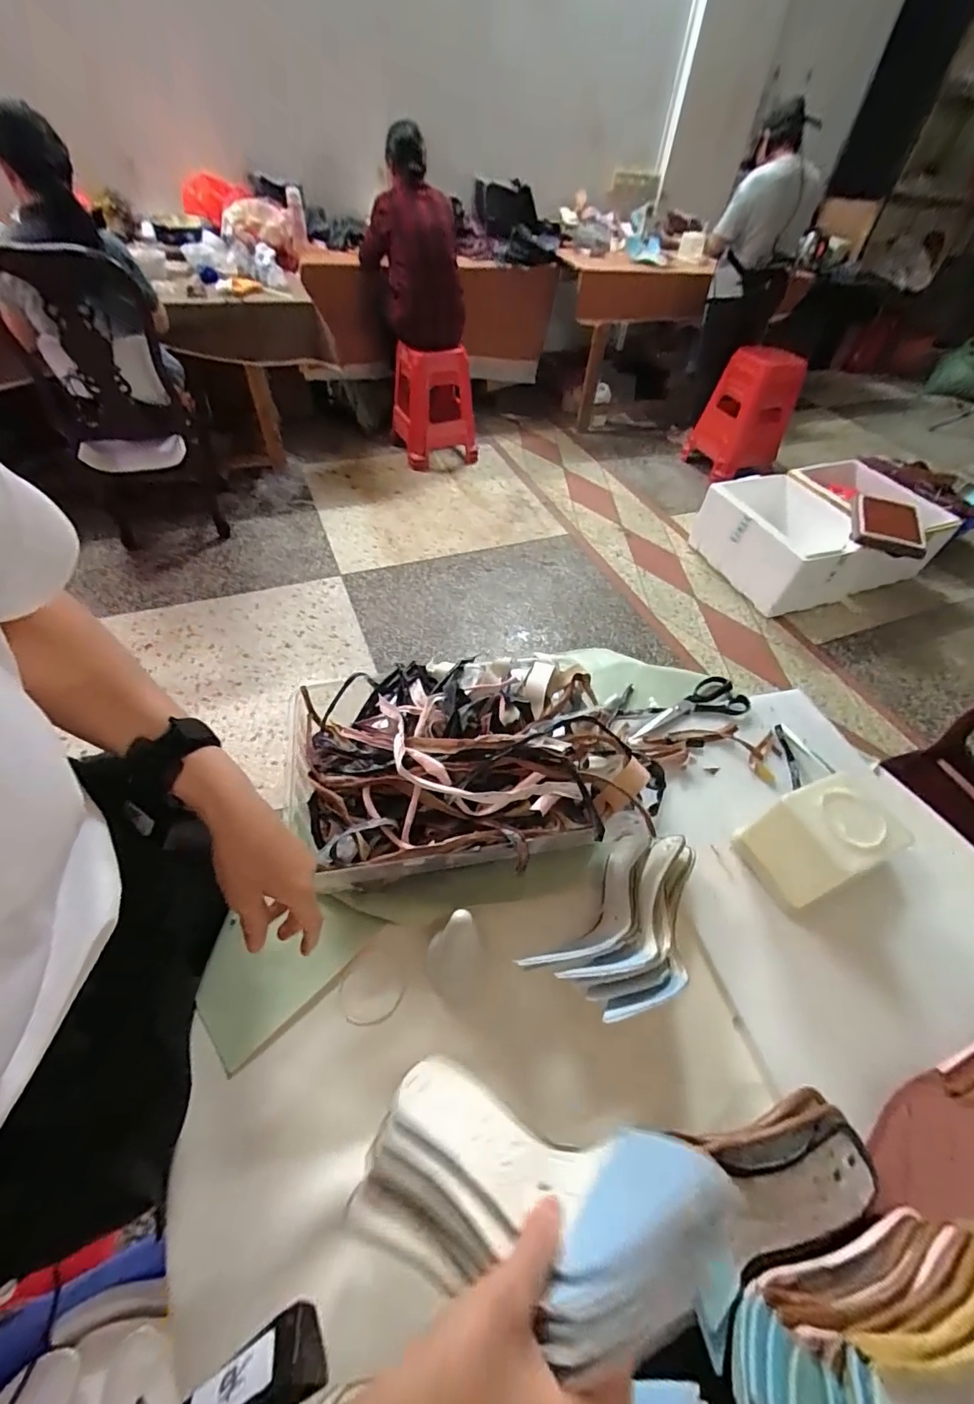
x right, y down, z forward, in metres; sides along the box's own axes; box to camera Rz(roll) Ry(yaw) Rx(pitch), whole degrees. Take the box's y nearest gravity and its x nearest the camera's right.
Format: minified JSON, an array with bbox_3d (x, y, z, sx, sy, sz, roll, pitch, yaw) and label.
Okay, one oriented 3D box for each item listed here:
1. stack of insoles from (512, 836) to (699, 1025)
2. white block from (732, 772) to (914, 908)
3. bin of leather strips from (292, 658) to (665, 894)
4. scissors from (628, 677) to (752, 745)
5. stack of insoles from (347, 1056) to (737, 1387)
[{"bbox_3d":[0.153,0.231,0.537,0.133,0.059,0.229,35,47,16],"label":"stack of insoles"},{"bbox_3d":[0.400,0.157,0.593,0.142,0.114,0.112,-21,55,-21],"label":"white block"},{"bbox_3d":[-0.020,0.067,0.608,0.399,0.114,0.274,-5,51,-9],"label":"bin of leather strips"},{"bbox_3d":[0.304,0.007,0.783,0.217,0.018,0.076,-12,53,-14],"label":"scissors"},{"bbox_3d":[0.027,0.283,0.290,0.226,0.060,0.091,-17,50,34],"label":"stack of insoles"}]

